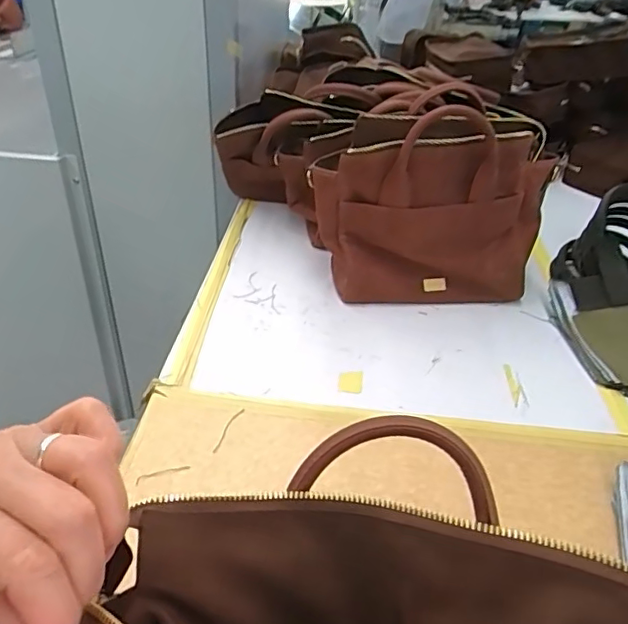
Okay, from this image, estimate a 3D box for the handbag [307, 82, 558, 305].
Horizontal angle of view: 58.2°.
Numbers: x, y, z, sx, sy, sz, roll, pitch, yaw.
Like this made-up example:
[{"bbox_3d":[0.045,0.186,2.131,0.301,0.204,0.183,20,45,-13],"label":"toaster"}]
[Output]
[{"bbox_3d":[0.140,-0.137,0.703,0.292,0.221,0.119,0,36,-6],"label":"handbag"}]

